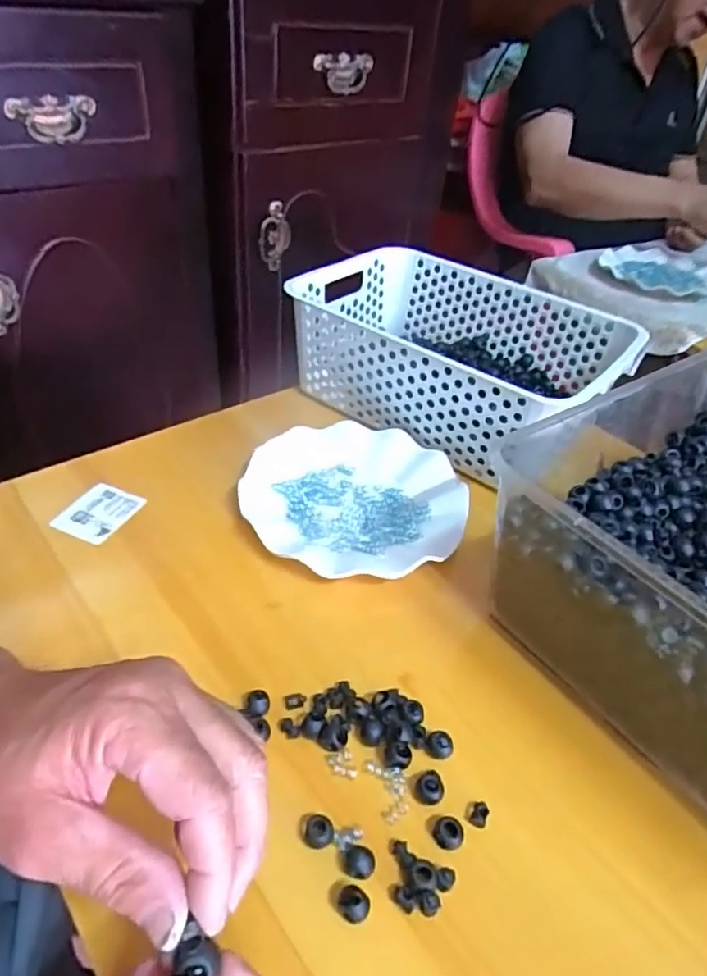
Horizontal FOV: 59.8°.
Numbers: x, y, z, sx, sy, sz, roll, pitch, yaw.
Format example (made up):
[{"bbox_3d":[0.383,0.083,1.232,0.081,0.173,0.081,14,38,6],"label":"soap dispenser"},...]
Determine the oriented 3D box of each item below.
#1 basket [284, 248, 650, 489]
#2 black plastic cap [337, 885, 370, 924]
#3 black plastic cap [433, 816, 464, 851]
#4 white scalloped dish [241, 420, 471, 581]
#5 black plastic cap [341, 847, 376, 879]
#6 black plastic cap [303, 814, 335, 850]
[{"bbox_3d":[0.102,-0.134,0.631,0.310,0.109,0.208,31,46,26],"label":"basket"},{"bbox_3d":[0.000,0.202,0.298,0.012,0.012,0.015,-21,47,-29],"label":"black plastic cap"},{"bbox_3d":[0.050,0.183,0.325,0.015,0.010,0.013,19,41,14],"label":"black plastic cap"},{"bbox_3d":[0.002,0.008,0.521,0.179,0.030,0.181,4,40,-3],"label":"white scalloped dish"},{"bbox_3d":[0.003,0.190,0.312,0.016,0.010,0.012,12,40,6],"label":"black plastic cap"},{"bbox_3d":[-0.019,0.180,0.322,0.017,0.011,0.014,15,41,10],"label":"black plastic cap"}]

